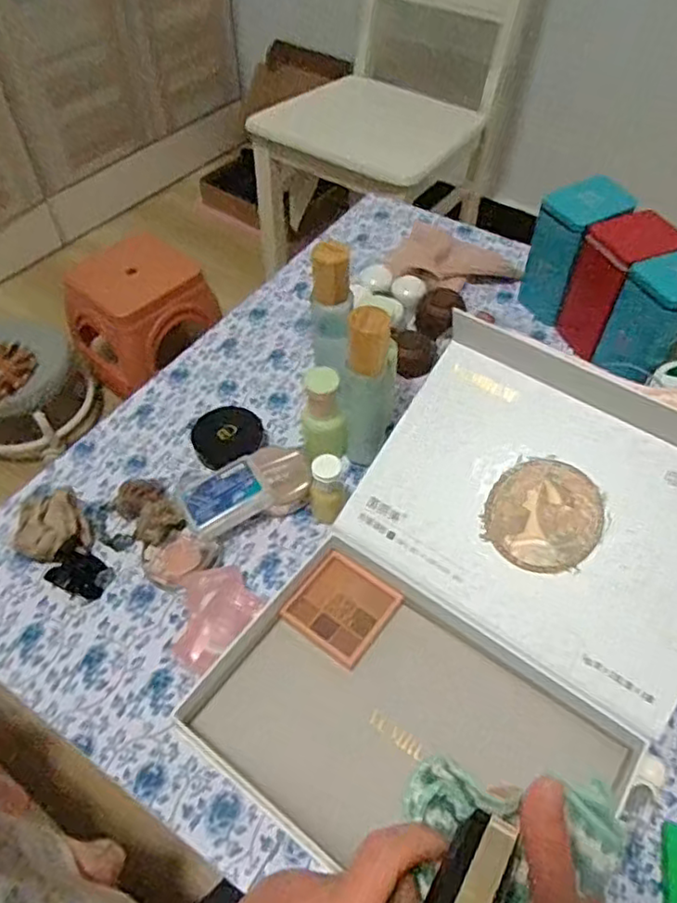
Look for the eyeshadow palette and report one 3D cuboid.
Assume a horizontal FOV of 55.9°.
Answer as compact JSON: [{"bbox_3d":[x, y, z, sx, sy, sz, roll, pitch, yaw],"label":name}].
[{"bbox_3d":[0.003,0.129,0.530,0.076,0.005,0.075,29,62,24],"label":"eyeshadow palette"}]

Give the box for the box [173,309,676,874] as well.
[{"bbox_3d":[0.120,0.105,0.491,0.281,0.135,0.414,31,58,22],"label":"box"}]

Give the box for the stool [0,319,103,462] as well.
[{"bbox_3d":[-0.645,-0.109,1.301,0.205,0.241,0.243,21,55,16],"label":"stool"}]

